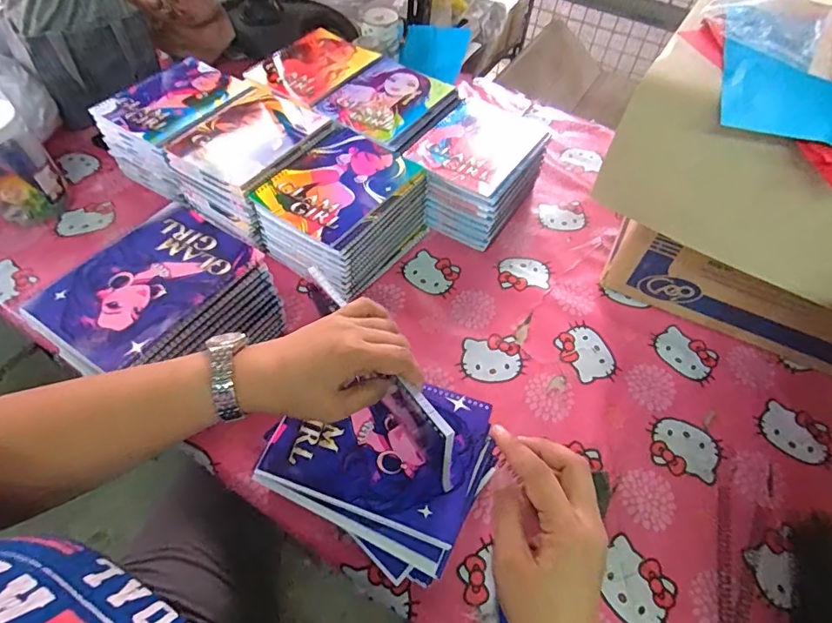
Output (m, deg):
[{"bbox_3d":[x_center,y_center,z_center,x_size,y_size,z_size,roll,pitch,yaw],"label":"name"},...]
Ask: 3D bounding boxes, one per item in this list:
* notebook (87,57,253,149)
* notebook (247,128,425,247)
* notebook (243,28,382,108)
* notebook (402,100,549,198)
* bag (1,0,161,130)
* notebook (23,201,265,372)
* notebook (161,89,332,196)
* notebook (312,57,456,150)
[{"bbox_3d":[-0.388,-0.342,0.792,0.155,0.019,0.196,31,60,16],"label":"notebook"},{"bbox_3d":[-0.107,-0.180,0.678,0.159,0.006,0.184,32,59,18],"label":"notebook"},{"bbox_3d":[-0.174,-0.434,0.860,0.151,0.010,0.207,29,58,17],"label":"notebook"},{"bbox_3d":[0.098,-0.258,0.754,0.147,0.014,0.219,32,59,18],"label":"notebook"},{"bbox_3d":[-0.571,-0.475,0.845,0.200,0.232,0.155,-24,59,-19],"label":"bag"},{"bbox_3d":[-0.292,-0.034,0.541,0.154,0.013,0.200,27,57,16],"label":"notebook"},{"bbox_3d":[-0.246,-0.267,0.737,0.166,0.008,0.195,28,57,16],"label":"notebook"},{"bbox_3d":[-0.051,-0.348,0.808,0.155,0.010,0.205,31,58,18],"label":"notebook"}]

